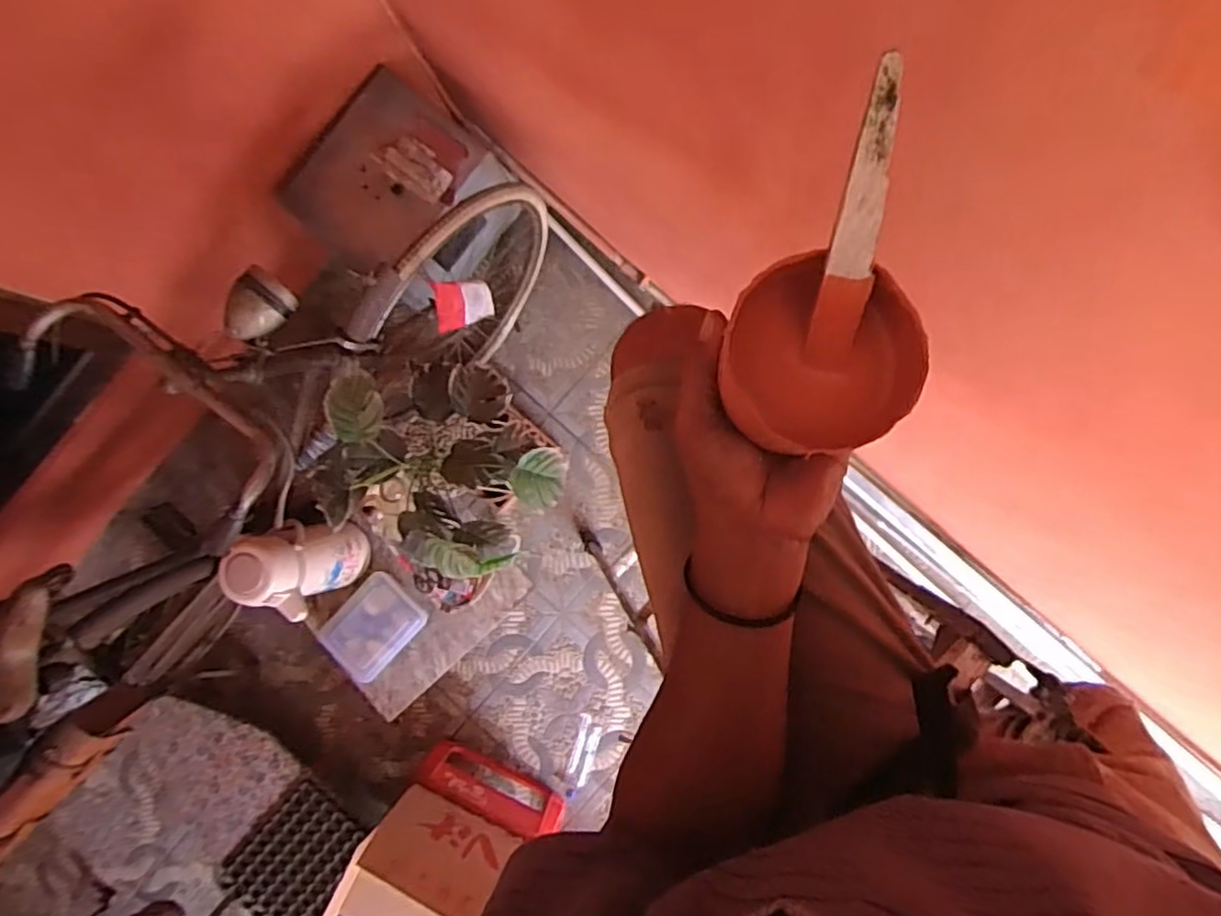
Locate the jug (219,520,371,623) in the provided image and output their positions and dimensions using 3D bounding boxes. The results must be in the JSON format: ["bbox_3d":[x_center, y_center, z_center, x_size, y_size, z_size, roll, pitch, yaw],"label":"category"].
[{"bbox_3d":[-0.685,0.233,1.558,0.169,0.349,0.184,6,89,6],"label":"jug"}]

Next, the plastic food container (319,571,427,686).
[{"bbox_3d":[-0.581,0.414,1.716,0.177,0.054,0.238,43,92,5],"label":"plastic food container"}]

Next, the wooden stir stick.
[{"bbox_3d":[0.101,-0.091,0.291,0.021,0.135,0.005,1,47,5],"label":"wooden stir stick"}]

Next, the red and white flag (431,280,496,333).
[{"bbox_3d":[-0.309,-0.338,1.533,0.027,0.130,0.163,36,47,22],"label":"red and white flag"}]

